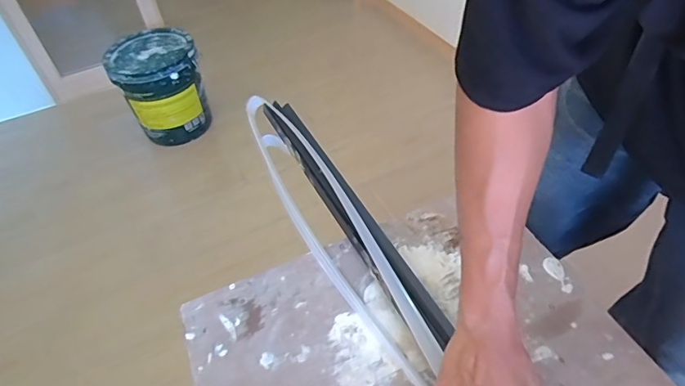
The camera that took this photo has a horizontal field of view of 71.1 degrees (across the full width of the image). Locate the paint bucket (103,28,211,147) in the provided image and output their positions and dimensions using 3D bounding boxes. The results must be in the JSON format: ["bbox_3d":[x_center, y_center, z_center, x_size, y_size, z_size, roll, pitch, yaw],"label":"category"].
[{"bbox_3d":[-0.638,-0.362,1.693,0.270,0.331,0.270,-4,45,4],"label":"paint bucket"}]

